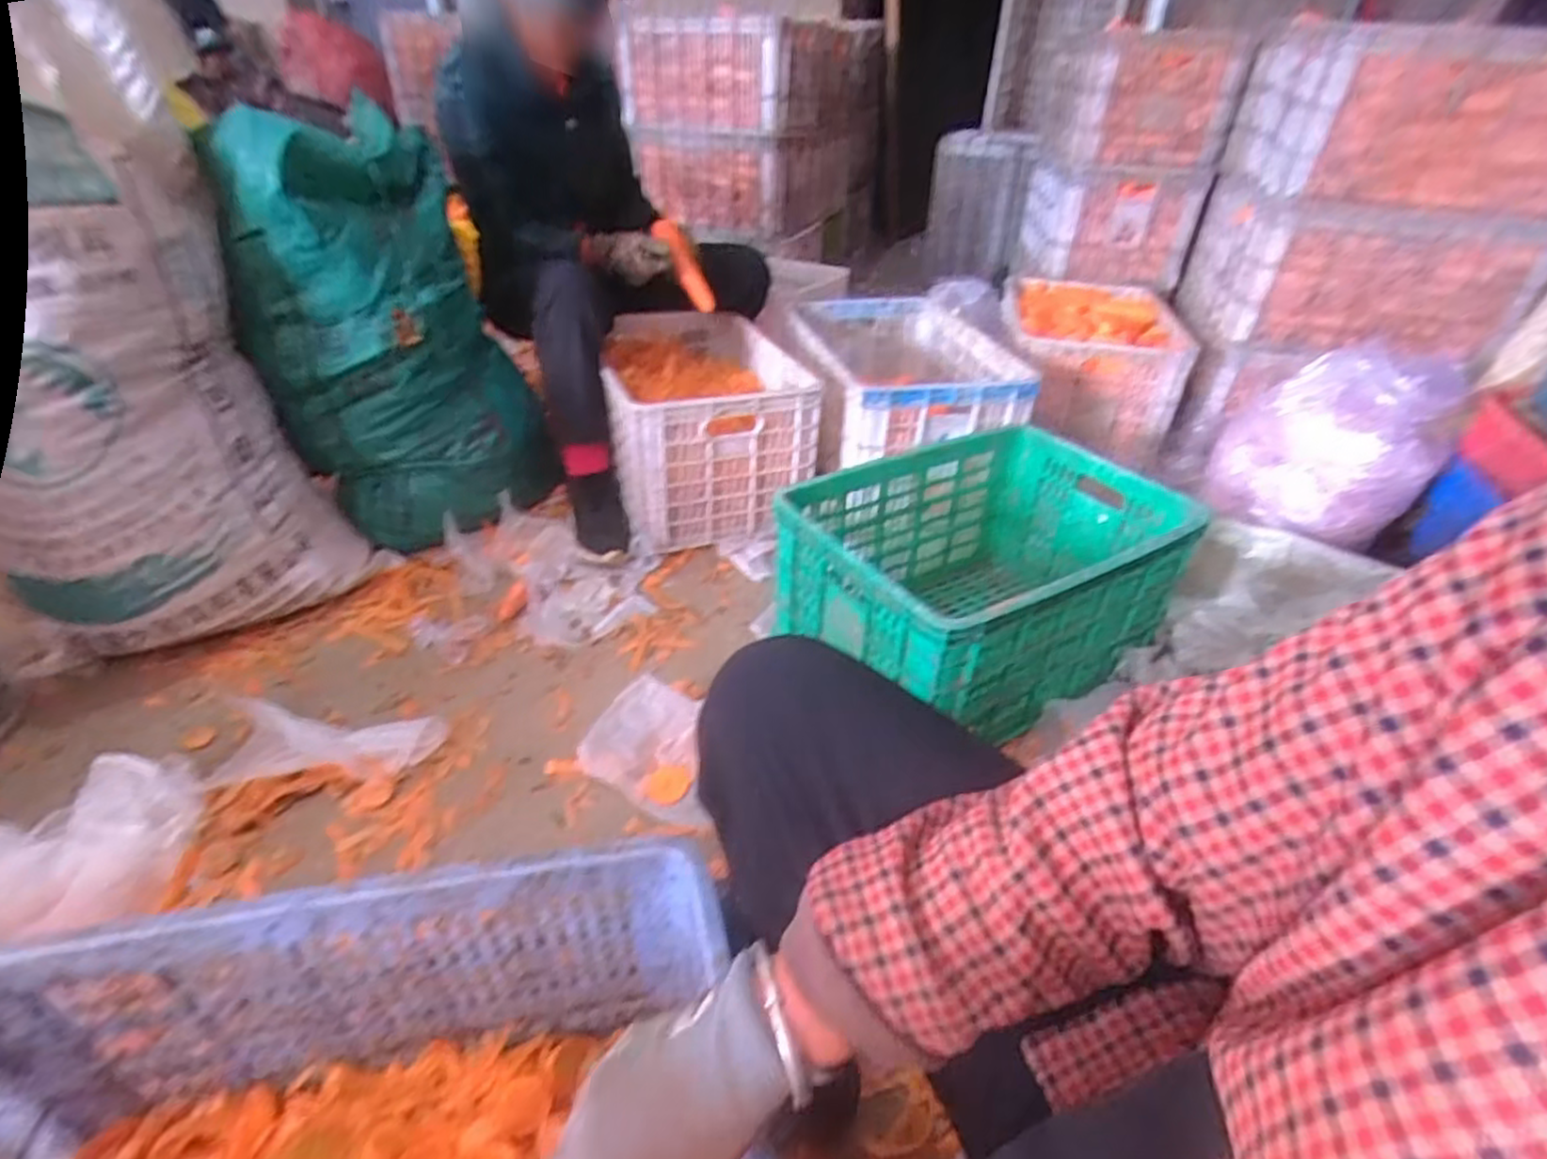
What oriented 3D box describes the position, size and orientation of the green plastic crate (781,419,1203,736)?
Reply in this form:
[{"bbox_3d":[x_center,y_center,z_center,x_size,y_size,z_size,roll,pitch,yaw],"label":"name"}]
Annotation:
[{"bbox_3d":[0.292,-0.003,1.048,0.499,0.252,0.342,-18,40,-27],"label":"green plastic crate"}]

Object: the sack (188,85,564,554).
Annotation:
[{"bbox_3d":[-0.583,-0.384,1.189,0.321,0.577,0.323,6,35,4],"label":"sack"}]

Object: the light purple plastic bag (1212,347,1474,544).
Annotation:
[{"bbox_3d":[0.802,-0.200,1.073,0.224,0.244,0.174,11,36,12],"label":"light purple plastic bag"}]

